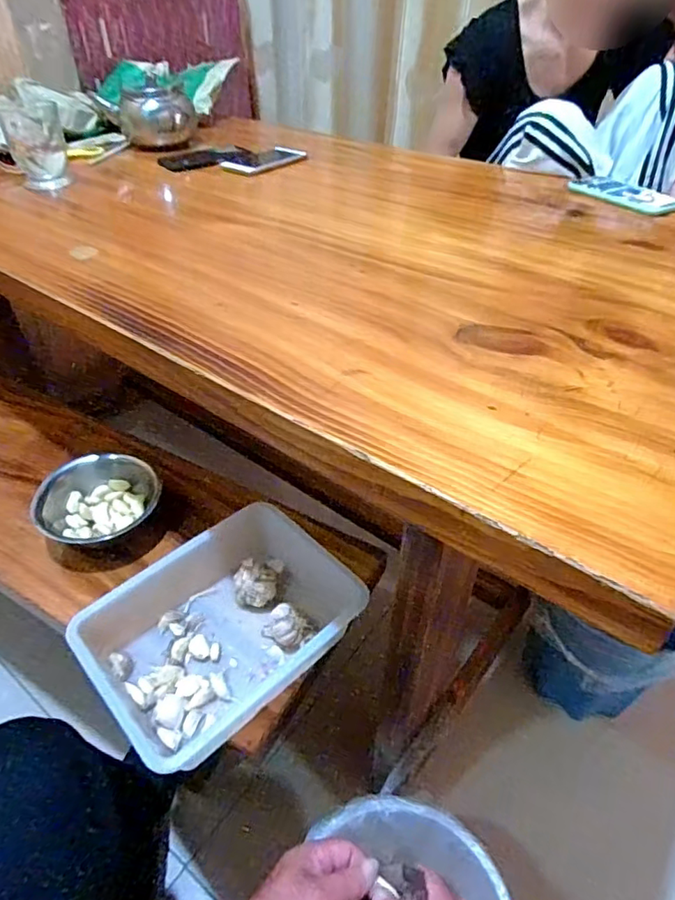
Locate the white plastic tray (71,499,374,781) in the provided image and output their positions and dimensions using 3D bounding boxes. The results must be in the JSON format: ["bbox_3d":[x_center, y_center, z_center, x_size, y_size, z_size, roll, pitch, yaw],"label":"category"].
[{"bbox_3d":[-0.124,0.192,0.611,0.261,0.068,0.202,-32,50,-32],"label":"white plastic tray"}]

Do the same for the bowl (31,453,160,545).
[{"bbox_3d":[-0.328,0.067,0.745,0.144,0.069,0.133,0,41,0],"label":"bowl"}]

